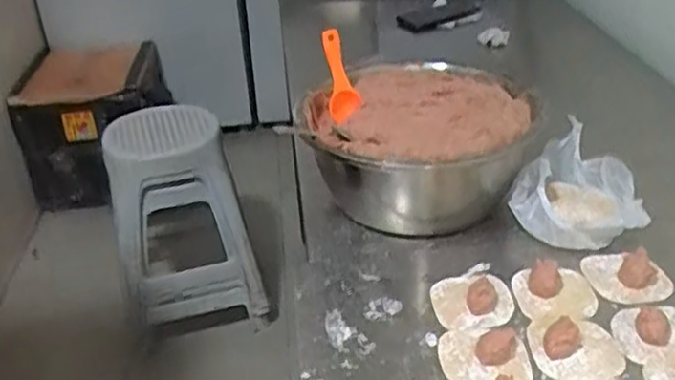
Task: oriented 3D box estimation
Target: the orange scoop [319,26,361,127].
[{"bbox_3d":[0.000,-0.134,0.852,0.034,0.108,0.032,-13,10,-15],"label":"orange scoop"}]

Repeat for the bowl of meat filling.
[{"bbox_3d":[0.098,-0.043,0.845,0.243,0.131,0.229,-2,31,1],"label":"bowl of meat filling"}]

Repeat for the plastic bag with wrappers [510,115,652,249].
[{"bbox_3d":[0.279,0.007,0.806,0.134,0.076,0.161,22,39,34],"label":"plastic bag with wrappers"}]

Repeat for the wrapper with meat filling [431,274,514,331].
[{"bbox_3d":[0.134,0.103,0.711,0.076,0.025,0.078,0,32,6],"label":"wrapper with meat filling"}]

